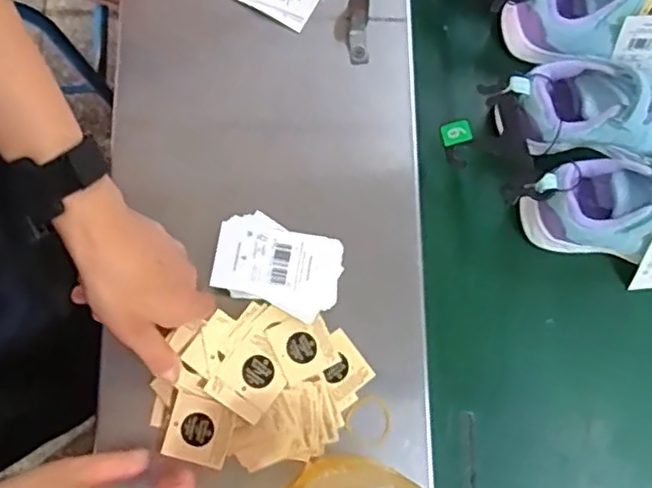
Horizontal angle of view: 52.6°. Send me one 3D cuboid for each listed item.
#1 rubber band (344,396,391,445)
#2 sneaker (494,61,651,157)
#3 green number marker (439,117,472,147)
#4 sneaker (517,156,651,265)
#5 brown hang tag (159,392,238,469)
[{"bbox_3d":[0.032,0.128,0.480,0.032,0.005,0.032,0,76,0],"label":"rubber band"},{"bbox_3d":[0.235,-0.110,0.533,0.185,0.062,0.082,6,77,2],"label":"sneaker"},{"bbox_3d":[0.102,-0.088,0.520,0.025,0.005,0.018,-17,87,31],"label":"green number marker"},{"bbox_3d":[0.246,-0.028,0.520,0.181,0.065,0.067,6,77,2],"label":"sneaker"},{"bbox_3d":[-0.088,0.130,0.460,0.044,0.004,0.044,15,85,3],"label":"brown hang tag"}]

